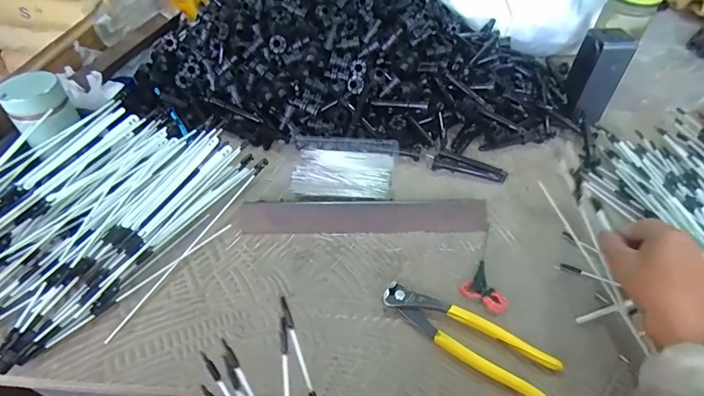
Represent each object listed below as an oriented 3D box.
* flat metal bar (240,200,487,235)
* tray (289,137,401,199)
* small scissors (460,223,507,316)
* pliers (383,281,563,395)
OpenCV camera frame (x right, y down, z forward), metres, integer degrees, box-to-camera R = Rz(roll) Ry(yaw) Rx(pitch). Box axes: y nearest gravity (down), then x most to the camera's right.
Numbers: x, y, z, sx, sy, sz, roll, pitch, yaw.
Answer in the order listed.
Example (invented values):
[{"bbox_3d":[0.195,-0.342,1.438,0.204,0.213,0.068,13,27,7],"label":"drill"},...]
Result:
[{"bbox_3d":[0.014,0.021,0.467,0.277,0.022,0.031,-1,47,1],"label":"flat metal bar"},{"bbox_3d":[-0.011,-0.041,0.535,0.137,0.024,0.107,3,47,3],"label":"tray"},{"bbox_3d":[0.150,0.072,0.433,0.044,0.011,0.109,20,50,18],"label":"small scissors"},{"bbox_3d":[0.104,0.127,0.374,0.161,0.014,0.044,24,52,21],"label":"pliers"}]

